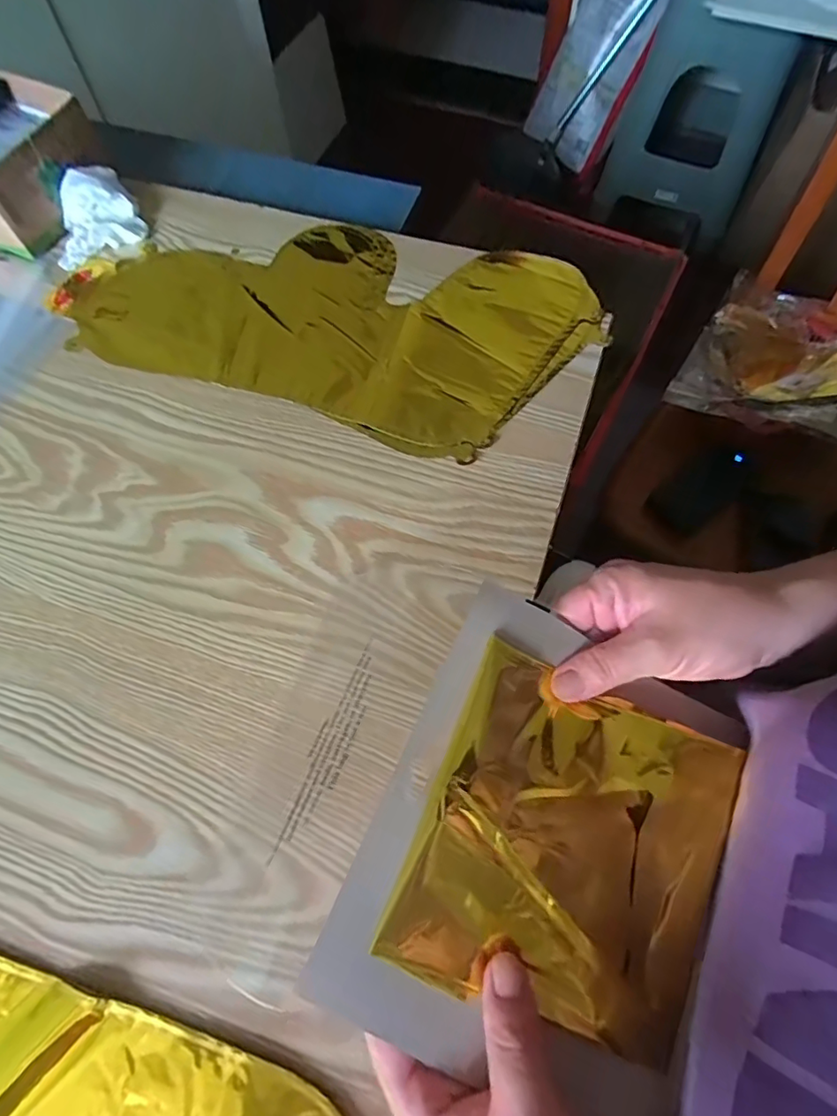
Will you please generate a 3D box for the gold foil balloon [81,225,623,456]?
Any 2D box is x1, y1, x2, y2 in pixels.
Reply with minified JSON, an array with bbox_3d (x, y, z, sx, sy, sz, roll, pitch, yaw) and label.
[{"bbox_3d":[-0.073,-0.195,0.447,0.408,0.008,0.204,12,67,8],"label":"gold foil balloon"}]

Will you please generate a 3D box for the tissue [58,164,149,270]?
[{"bbox_3d":[-0.296,-0.307,0.490,0.079,0.037,0.070,-31,68,-11],"label":"tissue"}]

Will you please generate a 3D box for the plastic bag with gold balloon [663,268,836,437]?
[{"bbox_3d":[0.493,-0.260,0.737,0.228,0.055,0.289,32,72,14],"label":"plastic bag with gold balloon"}]

